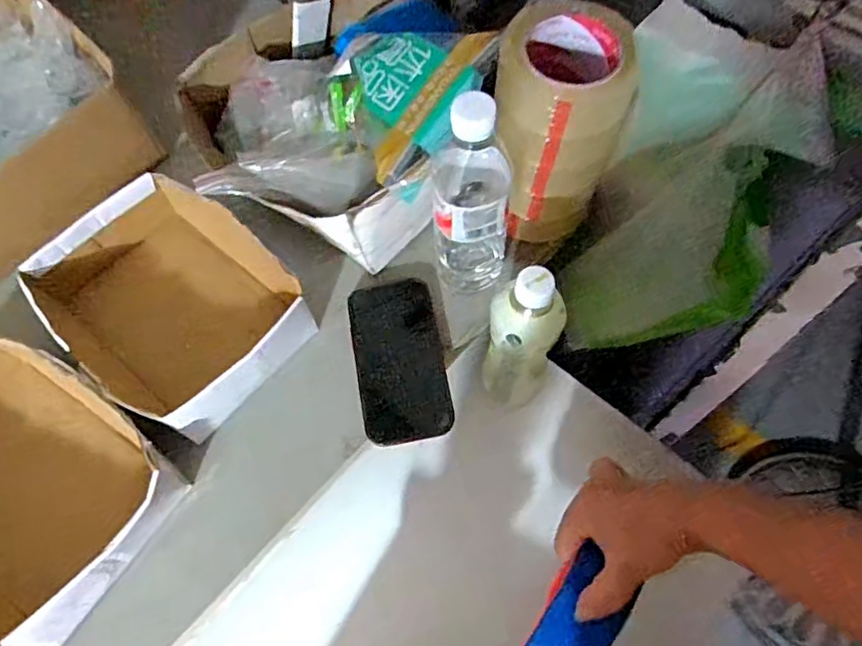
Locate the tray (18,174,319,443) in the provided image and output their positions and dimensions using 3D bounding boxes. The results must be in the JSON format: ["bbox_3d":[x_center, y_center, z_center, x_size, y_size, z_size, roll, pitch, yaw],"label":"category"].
[{"bbox_3d":[-0.255,-0.013,0.587,0.251,0.080,0.203,38,71,19],"label":"tray"}]

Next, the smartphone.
[{"bbox_3d":[-0.031,0.034,0.571,0.083,0.011,0.159,-11,63,-3],"label":"smartphone"}]

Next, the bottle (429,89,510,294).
[{"bbox_3d":[0.035,-0.098,0.510,0.072,0.217,0.061,-3,63,1],"label":"bottle"}]

